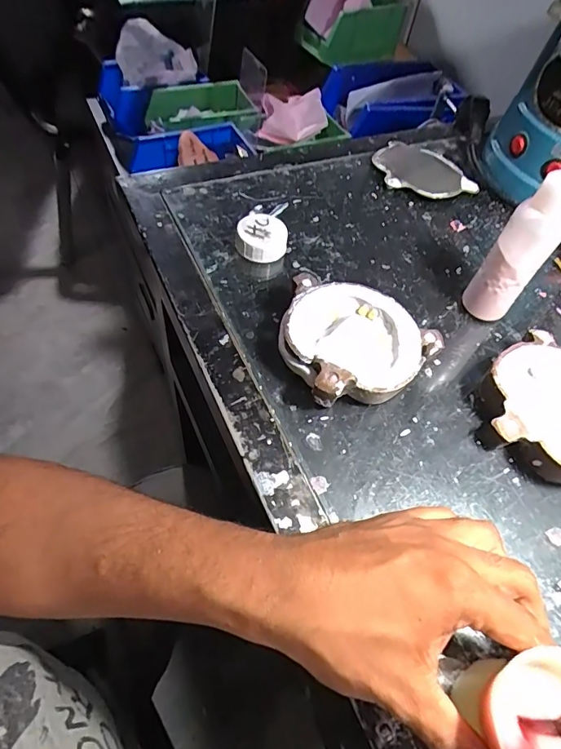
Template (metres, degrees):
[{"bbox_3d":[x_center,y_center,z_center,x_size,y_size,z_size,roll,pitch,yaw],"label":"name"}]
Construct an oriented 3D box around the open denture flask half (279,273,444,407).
[{"bbox_3d":[0.049,-0.026,0.338,0.099,0.034,0.106,2,57,-4],"label":"open denture flask half"}]

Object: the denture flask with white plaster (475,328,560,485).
[{"bbox_3d":[0.187,0.021,0.324,0.096,0.030,0.107,-2,58,-6],"label":"denture flask with white plaster"}]

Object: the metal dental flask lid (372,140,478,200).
[{"bbox_3d":[0.149,-0.221,0.491,0.096,0.013,0.101,2,57,-4],"label":"metal dental flask lid"}]

